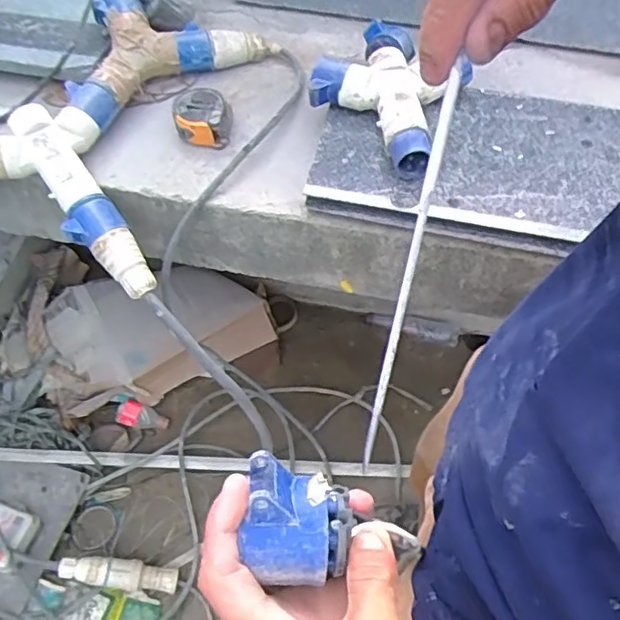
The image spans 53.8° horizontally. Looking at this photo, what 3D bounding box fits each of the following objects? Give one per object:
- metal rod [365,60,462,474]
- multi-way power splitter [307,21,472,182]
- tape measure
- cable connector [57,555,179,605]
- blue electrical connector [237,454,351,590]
[{"bbox_3d":[0.039,-0.013,0.242,0.005,0.157,0.008,14,11,12],"label":"metal rod"},{"bbox_3d":[0.102,-0.260,0.742,0.177,0.076,0.196,30,59,20],"label":"multi-way power splitter"},{"bbox_3d":[-0.136,-0.243,0.771,0.069,0.043,0.066,-5,54,-4],"label":"tape measure"},{"bbox_3d":[-0.360,0.501,1.151,0.218,0.047,0.057,17,48,-16],"label":"cable connector"},{"bbox_3d":[-0.005,0.093,0.276,0.046,0.034,0.046,2,50,3],"label":"blue electrical connector"}]

